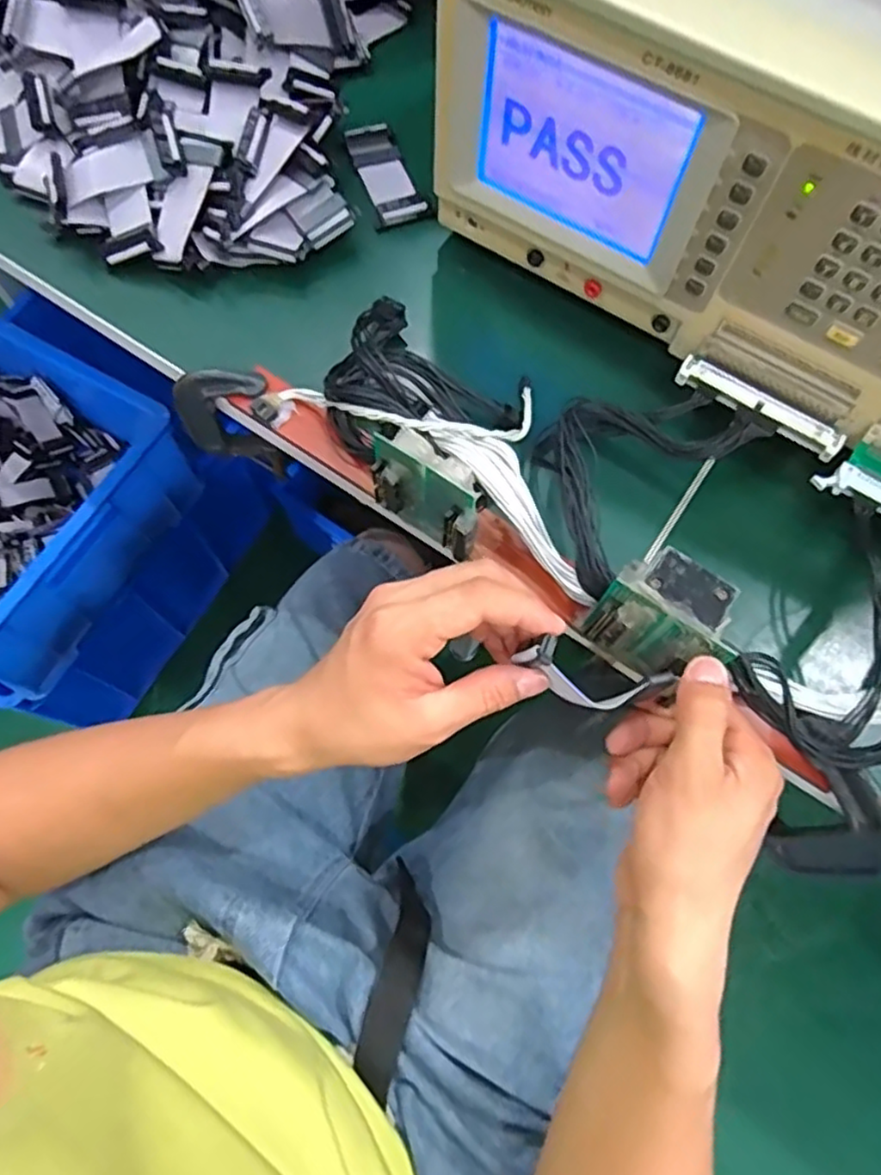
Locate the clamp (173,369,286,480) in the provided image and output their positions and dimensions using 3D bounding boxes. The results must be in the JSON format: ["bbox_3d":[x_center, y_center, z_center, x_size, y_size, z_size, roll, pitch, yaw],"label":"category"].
[{"bbox_3d":[-0.142,-0.111,0.466,0.057,0.100,0.016,-3,70,-3],"label":"clamp"}]

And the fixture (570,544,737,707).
[{"bbox_3d":[0.110,0.021,0.353,0.061,0.083,0.043,36,73,11],"label":"fixture"}]

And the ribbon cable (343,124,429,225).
[{"bbox_3d":[-0.039,-0.301,0.500,0.036,0.015,0.087,-20,71,-8],"label":"ribbon cable"}]

